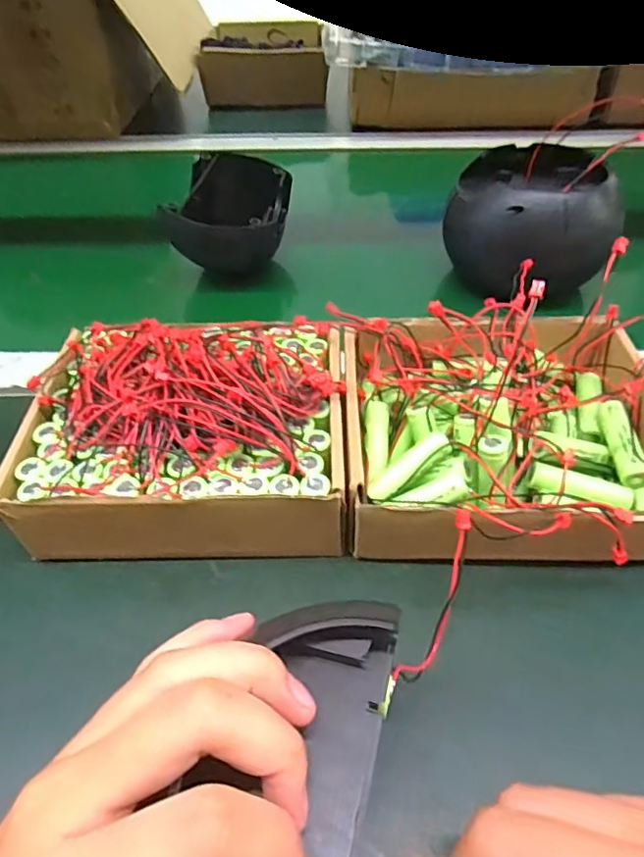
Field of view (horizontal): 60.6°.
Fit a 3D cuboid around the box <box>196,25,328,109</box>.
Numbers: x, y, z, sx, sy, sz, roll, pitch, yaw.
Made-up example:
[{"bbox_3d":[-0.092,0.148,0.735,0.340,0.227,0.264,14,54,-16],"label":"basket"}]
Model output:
[{"bbox_3d":[-0.088,-0.573,0.861,0.192,0.073,0.205,-6,47,-5],"label":"box"}]

